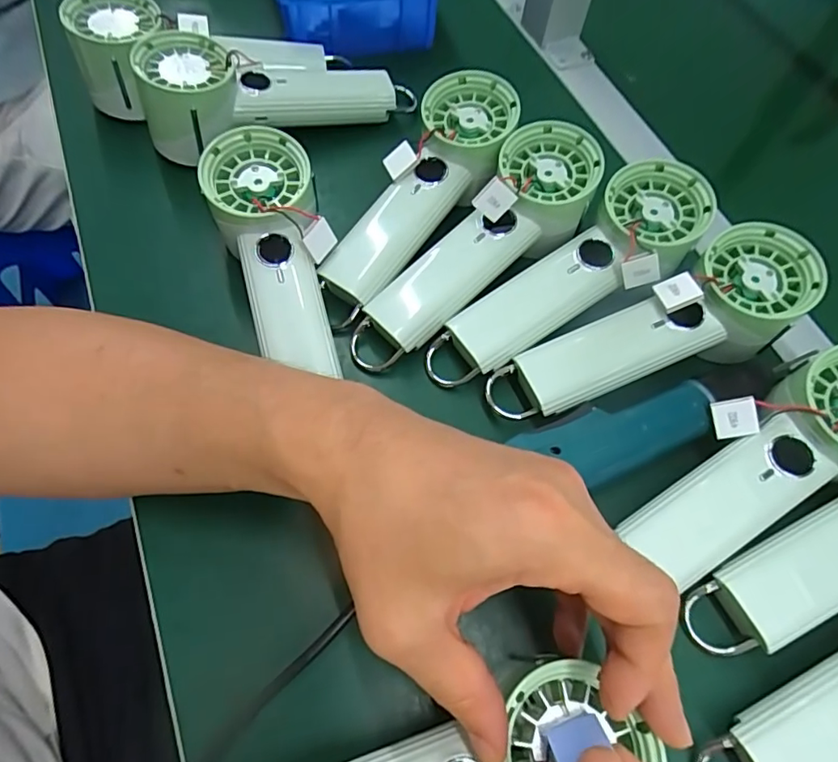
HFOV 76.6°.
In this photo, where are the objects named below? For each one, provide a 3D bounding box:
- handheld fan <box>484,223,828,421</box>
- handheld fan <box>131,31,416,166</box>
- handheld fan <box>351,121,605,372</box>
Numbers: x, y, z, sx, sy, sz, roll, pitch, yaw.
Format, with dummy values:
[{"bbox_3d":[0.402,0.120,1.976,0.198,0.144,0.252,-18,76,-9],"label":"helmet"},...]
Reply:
[{"bbox_3d":[0.135,-0.025,0.314,0.197,0.052,0.061,-25,66,2],"label":"handheld fan"},{"bbox_3d":[-0.096,-0.211,0.377,0.191,0.057,0.061,-18,65,-11],"label":"handheld fan"},{"bbox_3d":[0.036,-0.082,0.324,0.191,0.047,0.057,-44,72,-6],"label":"handheld fan"}]

